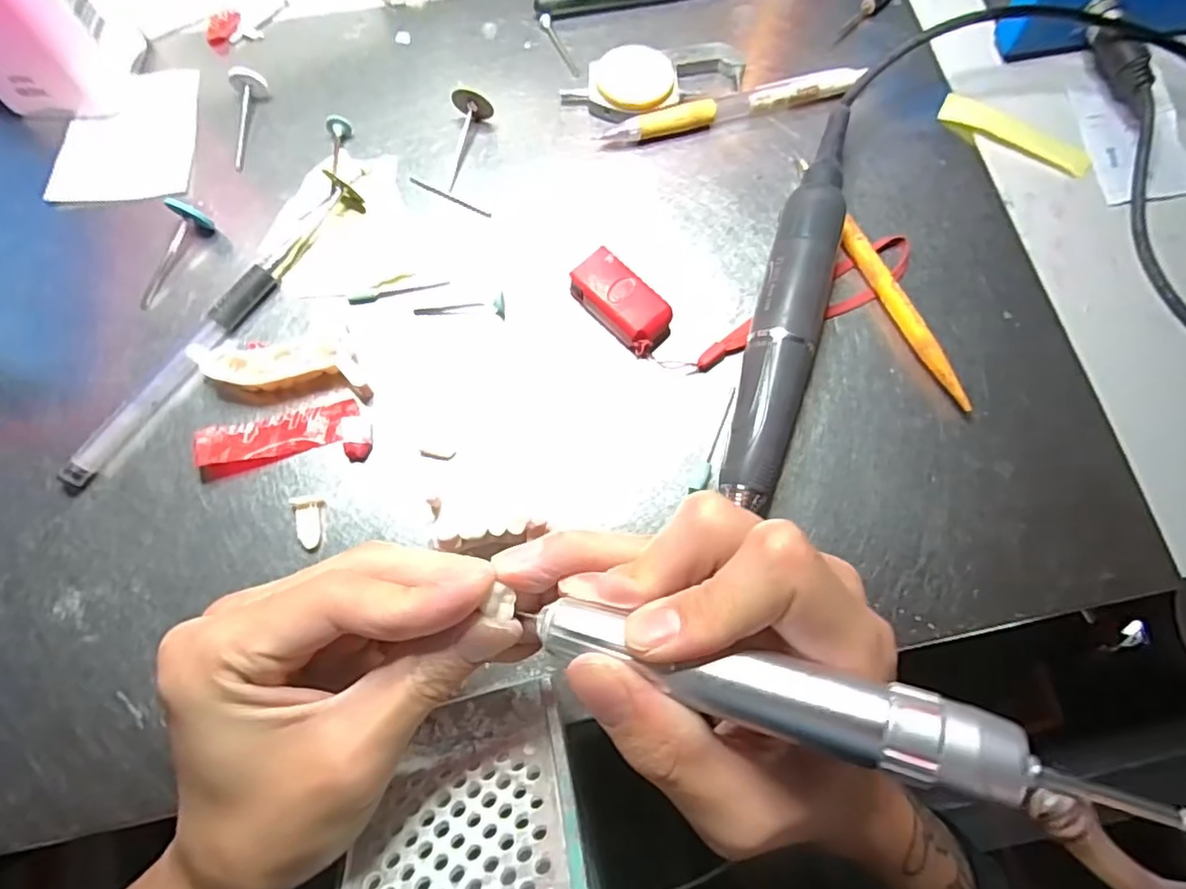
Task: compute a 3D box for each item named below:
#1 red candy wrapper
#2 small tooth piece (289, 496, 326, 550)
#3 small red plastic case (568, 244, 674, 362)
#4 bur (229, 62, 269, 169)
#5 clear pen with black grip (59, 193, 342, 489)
[{"bbox_3d":[-0.123,-0.002,0.243,0.065,0.010,0.025,-10,74,-5],"label":"red candy wrapper"},{"bbox_3d":[-0.110,0.030,0.236,0.011,0.006,0.020,-15,74,-6],"label":"small tooth piece"},{"bbox_3d":[0.012,-0.059,0.261,0.045,0.019,0.024,44,77,11],"label":"small red plastic case"},{"bbox_3d":[-0.165,-0.154,0.290,0.014,0.018,0.046,-1,73,-2],"label":"bur"},{"bbox_3d":[-0.160,-0.050,0.256,0.015,0.012,0.156,31,75,7],"label":"clear pen with black grip"}]

